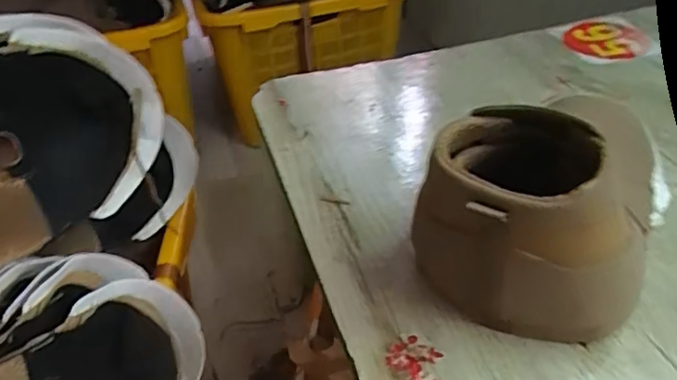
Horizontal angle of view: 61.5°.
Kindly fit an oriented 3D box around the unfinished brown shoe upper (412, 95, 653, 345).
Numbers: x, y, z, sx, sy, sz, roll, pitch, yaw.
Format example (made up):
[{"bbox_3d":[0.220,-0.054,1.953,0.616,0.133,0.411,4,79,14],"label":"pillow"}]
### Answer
[{"bbox_3d":[0.114,0.024,0.365,0.119,0.136,0.093,4,40,7],"label":"unfinished brown shoe upper"}]

